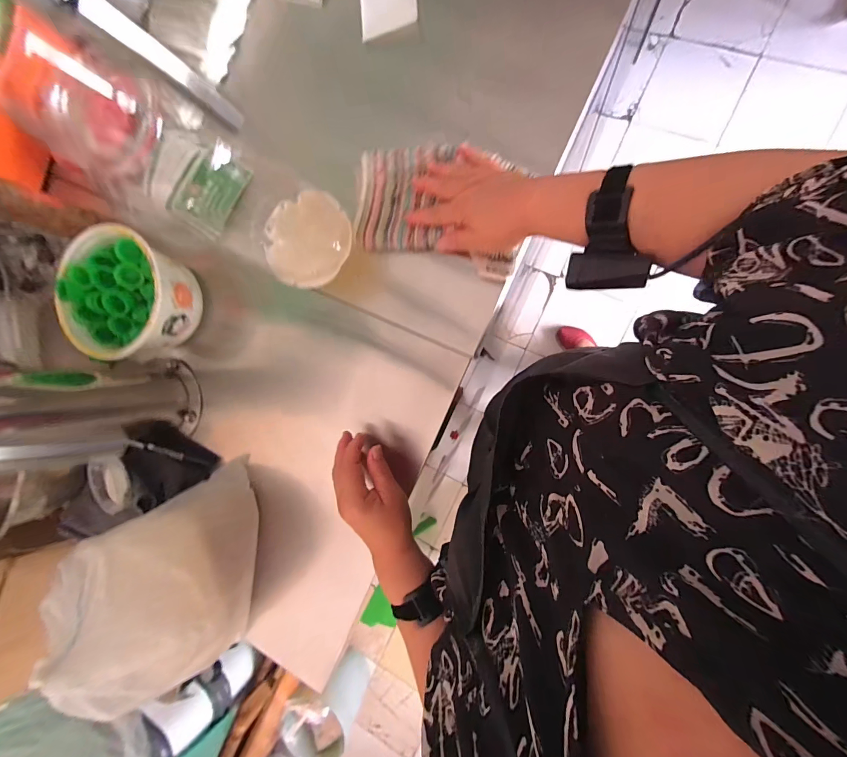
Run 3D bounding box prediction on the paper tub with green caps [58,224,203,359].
[{"bbox_3d":[-0.410,-0.110,0.506,0.145,0.094,0.158,0,91,12],"label":"paper tub with green caps"}]

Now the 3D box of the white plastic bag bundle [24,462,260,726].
[{"bbox_3d":[-0.324,0.262,0.451,0.174,0.174,0.223,-25,86,11],"label":"white plastic bag bundle"}]

